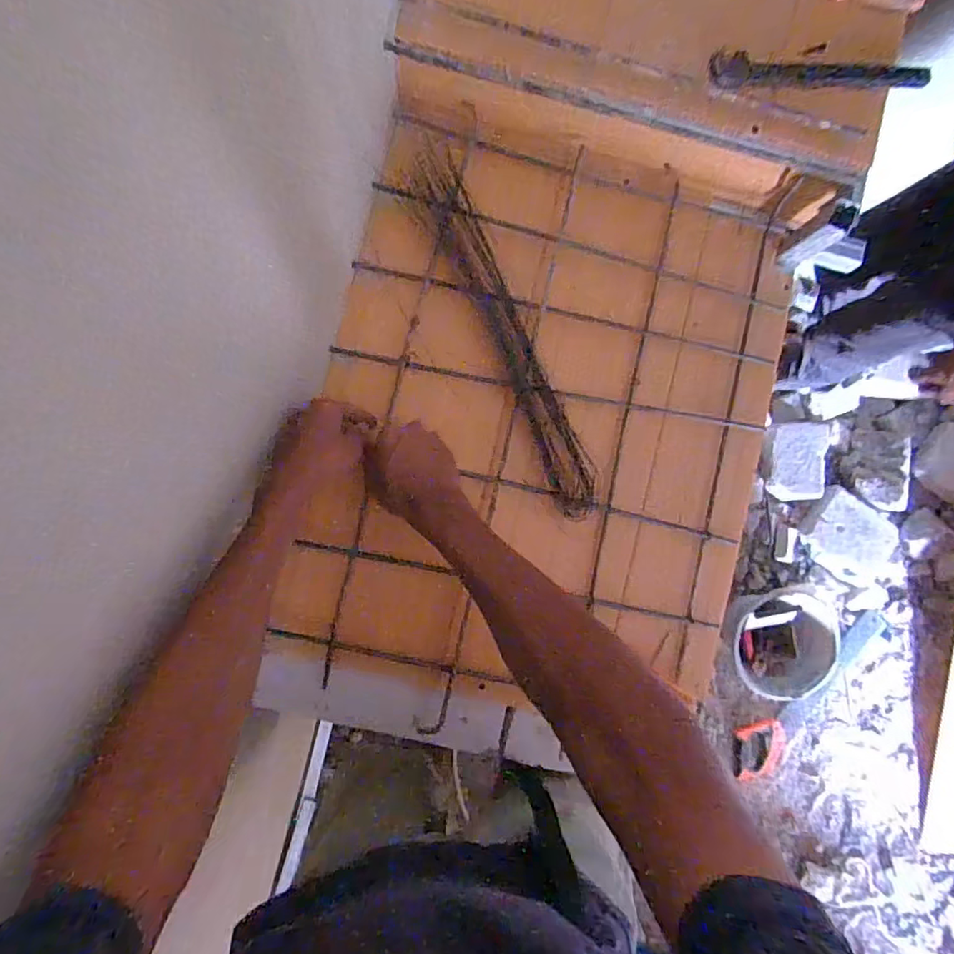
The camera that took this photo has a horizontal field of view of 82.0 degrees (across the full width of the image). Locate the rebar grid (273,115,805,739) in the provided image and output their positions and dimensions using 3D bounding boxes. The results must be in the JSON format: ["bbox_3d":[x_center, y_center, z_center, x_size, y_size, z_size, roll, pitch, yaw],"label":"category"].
[{"bbox_3d":[0.078,-0.041,0.652,0.510,0.040,0.684,14,86,-6],"label":"rebar grid"}]

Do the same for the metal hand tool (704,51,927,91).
[{"bbox_3d":[0.353,-0.425,0.577,0.203,0.024,0.041,17,85,19],"label":"metal hand tool"}]

